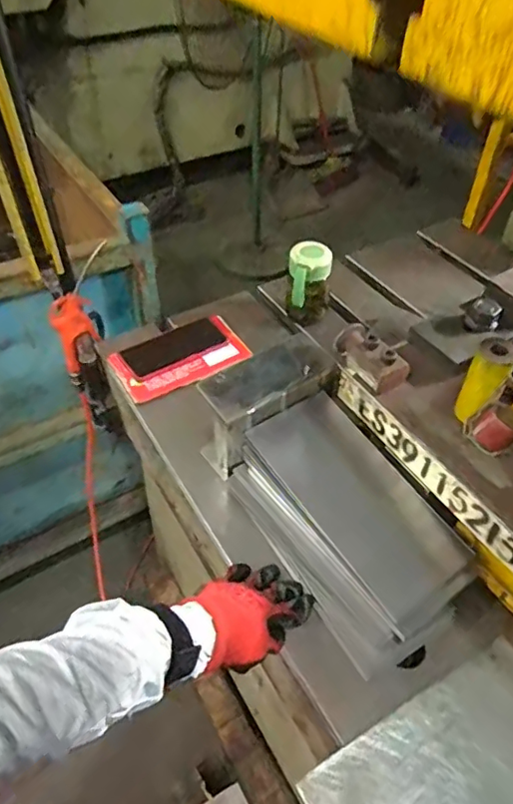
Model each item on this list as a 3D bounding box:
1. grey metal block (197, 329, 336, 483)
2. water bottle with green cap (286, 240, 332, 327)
[{"bbox_3d":[0.010,0.008,0.713,0.170,0.136,0.076,-28,53,-26],"label":"grey metal block"},{"bbox_3d":[0.083,-0.181,0.903,0.066,0.129,0.065,7,47,5],"label":"water bottle with green cap"}]

